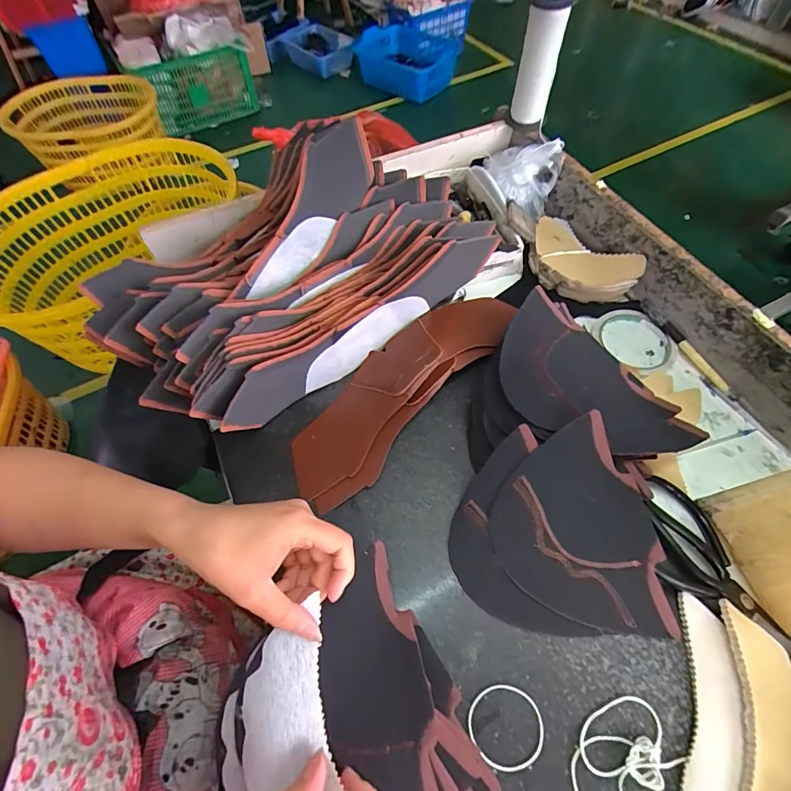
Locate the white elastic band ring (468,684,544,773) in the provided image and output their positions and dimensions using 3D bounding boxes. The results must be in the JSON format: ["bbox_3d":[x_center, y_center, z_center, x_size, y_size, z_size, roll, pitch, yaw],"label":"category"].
[{"bbox_3d":[0.082,0.245,0.302,0.055,0.004,0.050,-1,60,1],"label":"white elastic band ring"}]

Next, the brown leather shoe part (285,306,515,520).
[{"bbox_3d":[0.004,-0.016,0.432,0.096,0.028,0.292,38,75,26],"label":"brown leather shoe part"}]

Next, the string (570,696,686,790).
[{"bbox_3d":[0.164,0.263,0.291,0.081,0.009,0.065,-29,63,-14],"label":"string"}]

